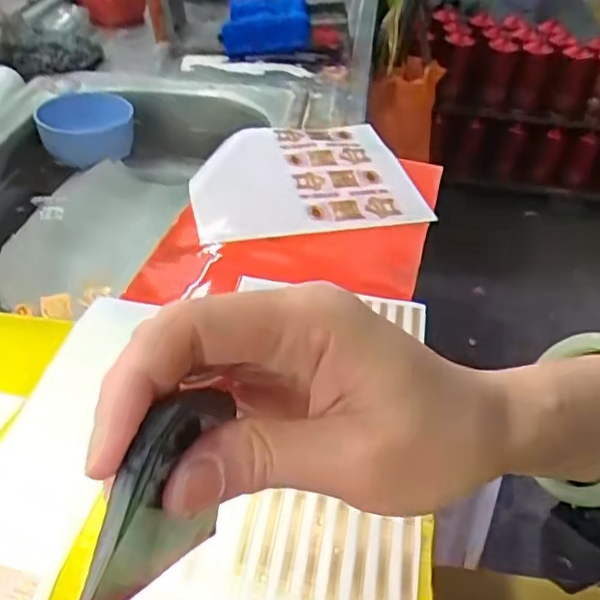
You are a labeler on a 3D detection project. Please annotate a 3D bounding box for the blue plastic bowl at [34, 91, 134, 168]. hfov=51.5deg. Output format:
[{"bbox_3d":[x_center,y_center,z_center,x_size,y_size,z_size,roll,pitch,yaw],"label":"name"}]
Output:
[{"bbox_3d":[-0.262,-0.218,0.768,0.109,0.053,0.116,-9,44,-15],"label":"blue plastic bowl"}]

